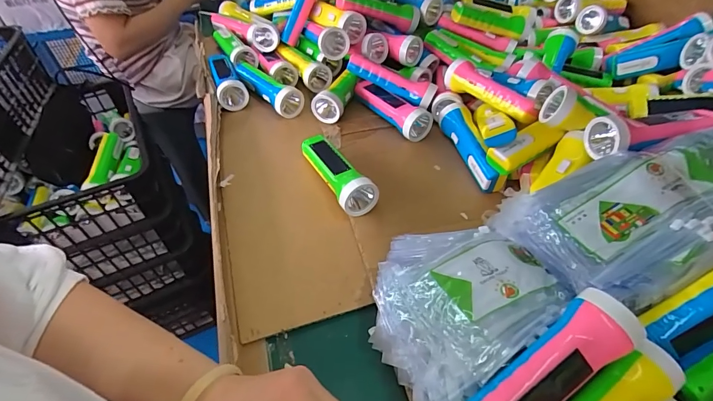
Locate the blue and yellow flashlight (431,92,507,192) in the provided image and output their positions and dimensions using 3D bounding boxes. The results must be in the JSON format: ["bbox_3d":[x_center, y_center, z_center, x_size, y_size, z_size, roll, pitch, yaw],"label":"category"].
[{"bbox_3d":[0.173,-0.098,0.594,0.044,0.041,0.198,-10,50,-8],"label":"blue and yellow flashlight"}]

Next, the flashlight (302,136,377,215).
[{"bbox_3d":[-0.033,-0.047,0.550,0.049,0.046,0.169,-25,53,-20],"label":"flashlight"}]

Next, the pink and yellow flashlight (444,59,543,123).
[{"bbox_3d":[0.210,-0.165,0.598,0.045,0.046,0.175,-28,54,-22],"label":"pink and yellow flashlight"}]

